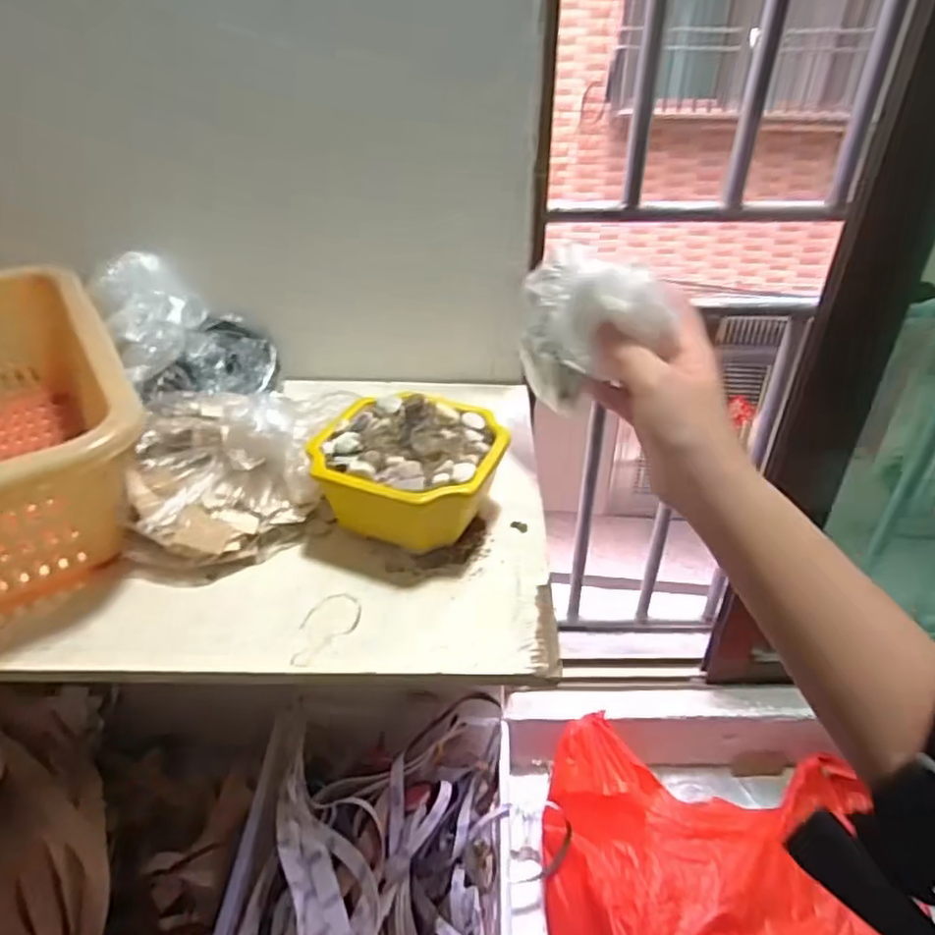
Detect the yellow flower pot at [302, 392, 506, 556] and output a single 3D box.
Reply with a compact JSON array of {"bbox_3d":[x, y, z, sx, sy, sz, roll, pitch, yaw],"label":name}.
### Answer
[{"bbox_3d":[-0.036,0.000,0.404,0.107,0.083,0.106,17,38,23],"label":"yellow flower pot"}]

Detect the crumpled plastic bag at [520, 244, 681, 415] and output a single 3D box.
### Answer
[{"bbox_3d":[0.073,-0.085,0.415,0.034,0.096,0.102,-23,41,-30],"label":"crumpled plastic bag"}]

